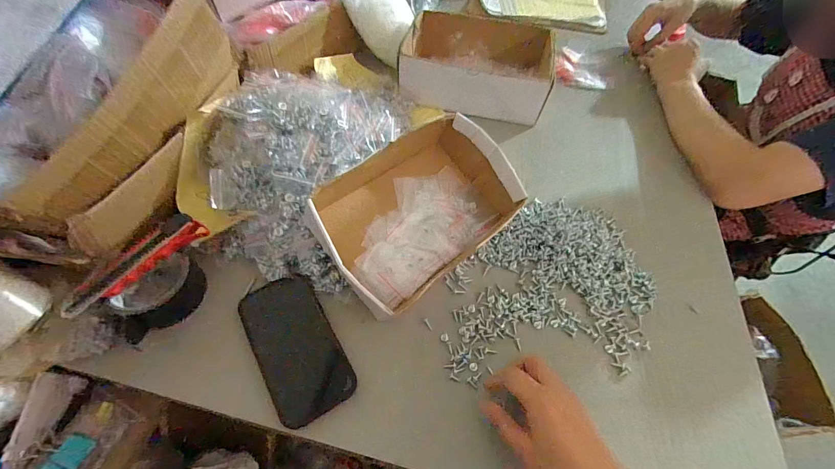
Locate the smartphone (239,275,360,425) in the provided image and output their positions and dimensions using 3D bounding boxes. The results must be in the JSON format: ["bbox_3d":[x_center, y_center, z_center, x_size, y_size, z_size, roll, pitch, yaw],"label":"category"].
[{"bbox_3d":[-0.134,0.119,0.388,0.081,0.004,0.158,-26,62,-18],"label":"smartphone"}]

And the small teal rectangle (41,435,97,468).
[{"bbox_3d":[-0.366,0.235,0.371,0.027,0.007,0.040,46,36,-25],"label":"small teal rectangle"}]

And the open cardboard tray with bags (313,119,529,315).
[{"bbox_3d":[0.004,-0.042,0.447,0.260,0.078,0.187,-34,81,-24],"label":"open cardboard tray with bags"}]

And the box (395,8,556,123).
[{"bbox_3d":[0.105,-0.303,0.626,0.243,0.076,0.187,15,57,7],"label":"box"}]

